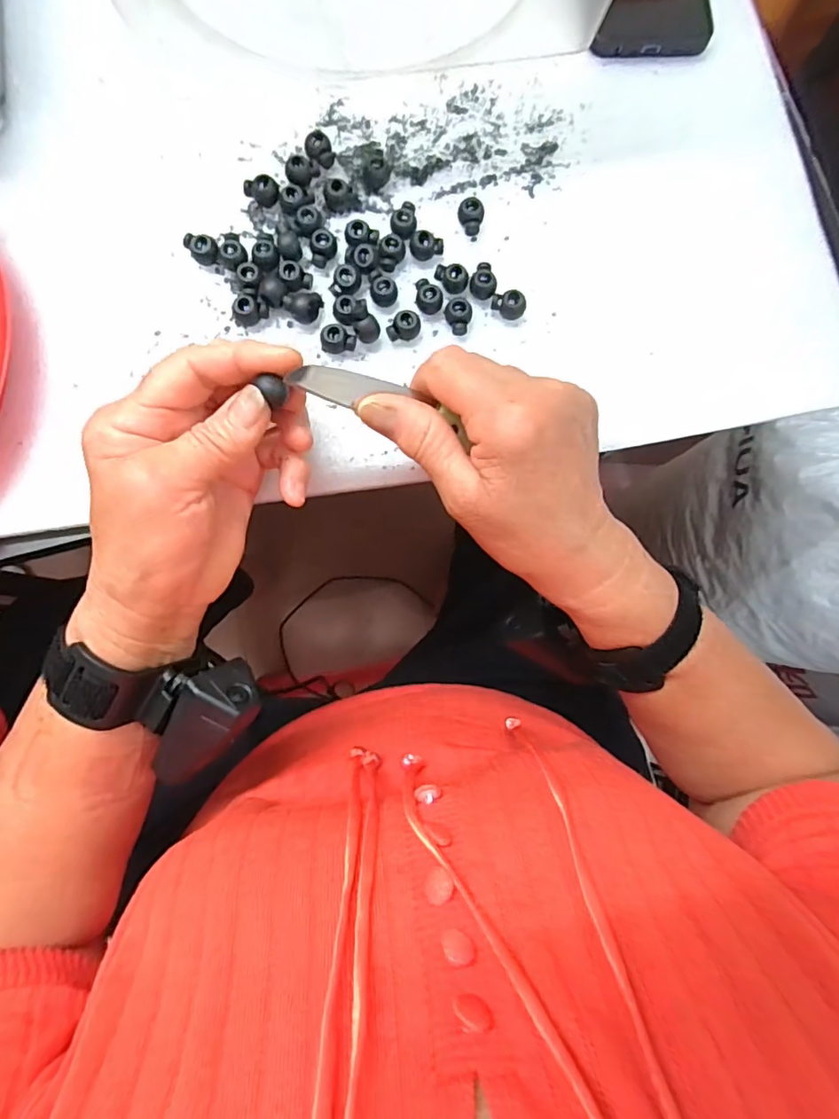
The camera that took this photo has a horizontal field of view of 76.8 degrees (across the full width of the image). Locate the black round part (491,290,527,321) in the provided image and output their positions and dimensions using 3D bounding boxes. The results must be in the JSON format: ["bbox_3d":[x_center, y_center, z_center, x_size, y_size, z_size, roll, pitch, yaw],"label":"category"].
[{"bbox_3d":[0.051,-0.145,0.303,0.017,0.012,0.013,-3,83,-3],"label":"black round part"}]

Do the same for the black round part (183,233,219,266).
[{"bbox_3d":[-0.122,-0.175,0.298,0.015,0.012,0.016,0,83,-3],"label":"black round part"}]

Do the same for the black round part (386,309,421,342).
[{"bbox_3d":[-0.008,-0.130,0.299,0.018,0.011,0.014,-33,86,-6],"label":"black round part"}]

